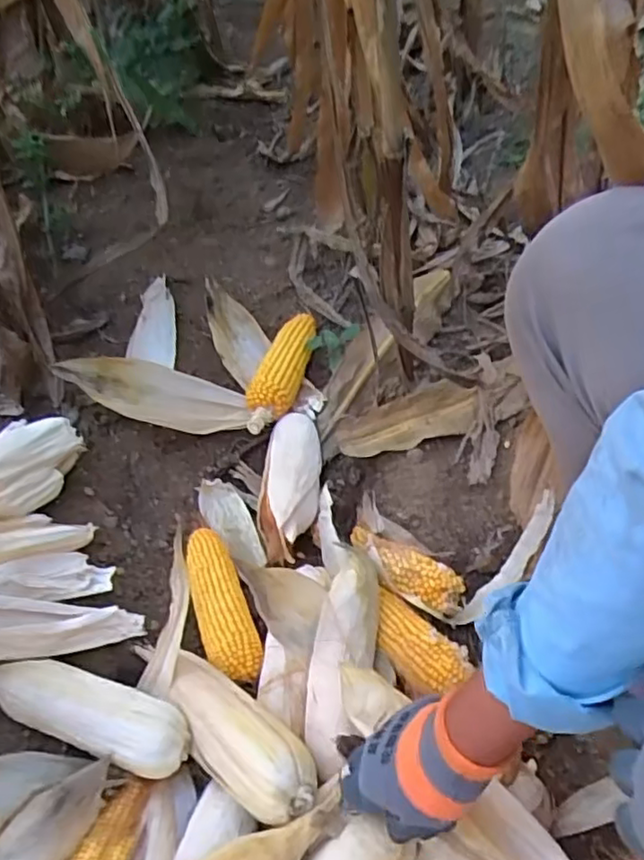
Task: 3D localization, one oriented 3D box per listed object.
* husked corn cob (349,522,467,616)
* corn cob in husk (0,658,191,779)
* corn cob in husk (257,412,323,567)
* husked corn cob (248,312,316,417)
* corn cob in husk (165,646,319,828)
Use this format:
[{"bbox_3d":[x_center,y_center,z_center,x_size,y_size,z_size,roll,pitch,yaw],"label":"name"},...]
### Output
[{"bbox_3d":[0.085,0.147,0.675,0.135,0.036,0.051,30,59,30],"label":"husked corn cob"},{"bbox_3d":[-0.225,0.250,0.581,0.224,0.044,0.060,11,52,18],"label":"corn cob in husk"},{"bbox_3d":[-0.039,0.053,0.759,0.077,0.059,0.226,0,49,9],"label":"corn cob in husk"},{"bbox_3d":[-0.049,-0.094,0.880,0.053,0.052,0.193,7,50,15],"label":"husked corn cob"},{"bbox_3d":[-0.080,0.262,0.558,0.179,0.044,0.068,30,59,30],"label":"corn cob in husk"}]

